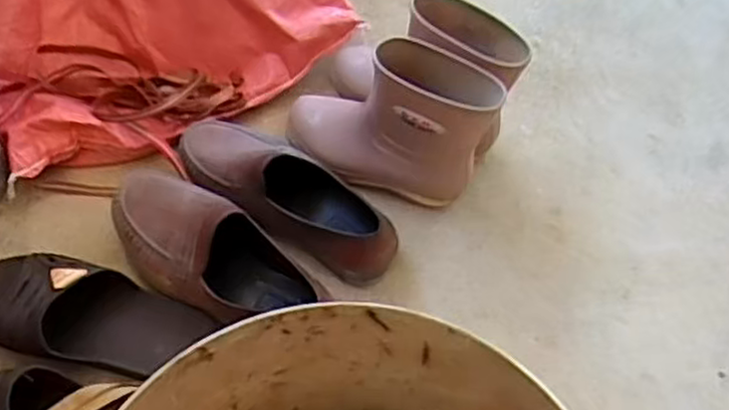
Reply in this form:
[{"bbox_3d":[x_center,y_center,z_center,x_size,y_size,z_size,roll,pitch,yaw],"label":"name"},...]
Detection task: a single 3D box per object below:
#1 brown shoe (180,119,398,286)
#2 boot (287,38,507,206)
[{"bbox_3d":[-0.089,-0.011,0.782,0.269,0.084,0.101,40,68,18],"label":"brown shoe"},{"bbox_3d":[0.021,-0.087,0.769,0.221,0.186,0.082,12,62,5],"label":"boot"}]

